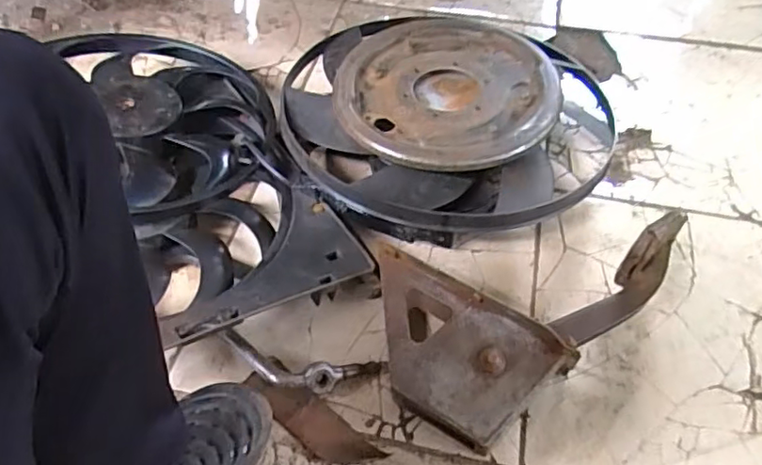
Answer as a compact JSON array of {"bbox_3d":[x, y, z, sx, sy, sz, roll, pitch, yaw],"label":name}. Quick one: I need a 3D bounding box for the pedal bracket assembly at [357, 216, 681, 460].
[{"bbox_3d":[0.142,0.067,0.706,0.343,0.109,0.234,-35,59,-21],"label":"pedal bracket assembly"}]

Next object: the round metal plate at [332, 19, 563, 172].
[{"bbox_3d":[0.091,-0.196,0.819,0.289,0.027,0.286,0,53,0],"label":"round metal plate"}]

